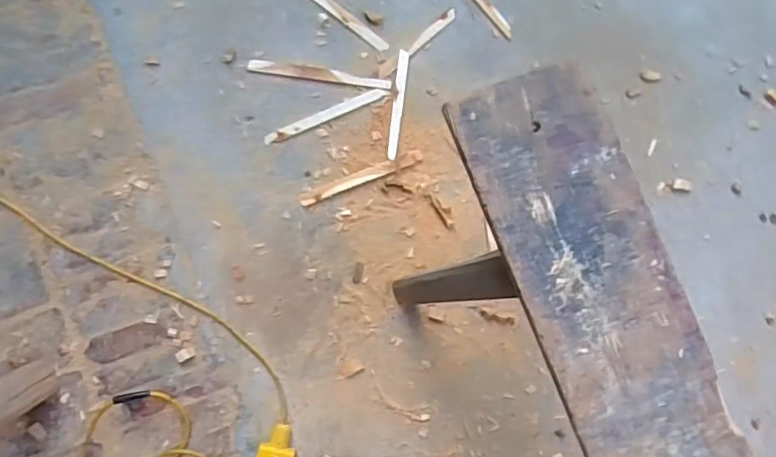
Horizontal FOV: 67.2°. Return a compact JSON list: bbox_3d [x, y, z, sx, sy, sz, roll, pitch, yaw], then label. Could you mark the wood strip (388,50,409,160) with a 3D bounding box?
[{"bbox_3d":[0.019,-0.239,1.111,0.019,0.011,0.220,8,81,-4],"label":"wood strip"}]

